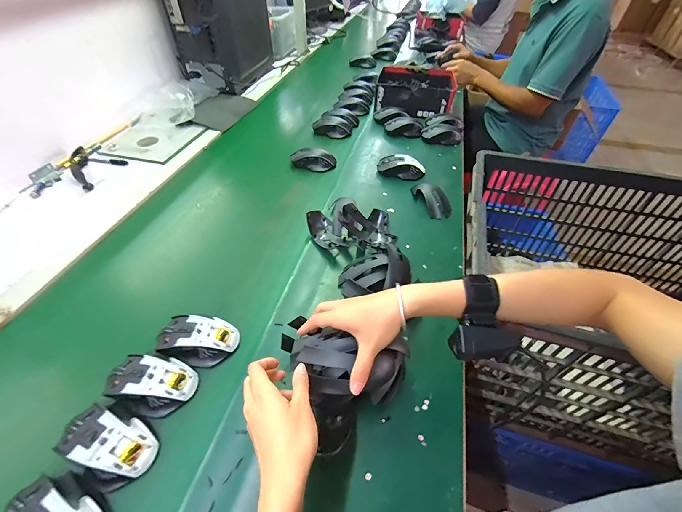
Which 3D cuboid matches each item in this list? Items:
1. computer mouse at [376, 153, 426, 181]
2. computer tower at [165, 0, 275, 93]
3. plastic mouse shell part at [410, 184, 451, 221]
[{"bbox_3d":[0.150,-0.218,0.795,0.119,0.038,0.054,9,47,6],"label":"computer mouse"},{"bbox_3d":[-0.402,-0.809,1.087,0.185,0.379,0.347,11,47,9],"label":"computer tower"},{"bbox_3d":[0.203,-0.134,0.710,0.057,0.035,0.114,-16,49,-16],"label":"plastic mouse shell part"}]

